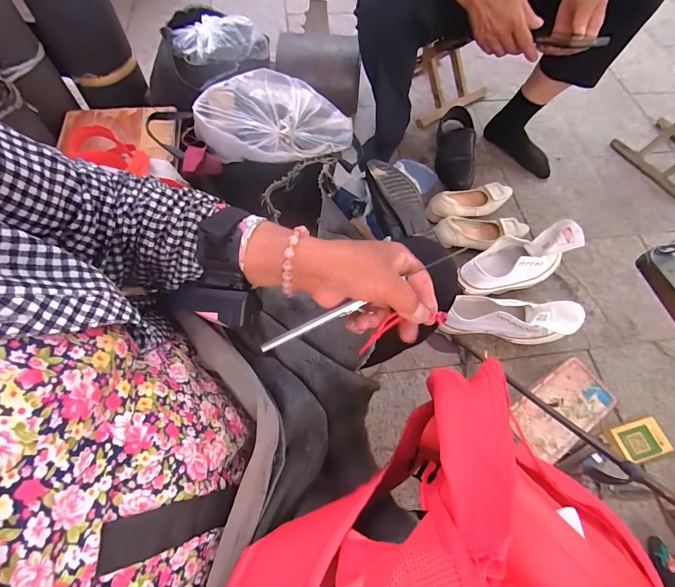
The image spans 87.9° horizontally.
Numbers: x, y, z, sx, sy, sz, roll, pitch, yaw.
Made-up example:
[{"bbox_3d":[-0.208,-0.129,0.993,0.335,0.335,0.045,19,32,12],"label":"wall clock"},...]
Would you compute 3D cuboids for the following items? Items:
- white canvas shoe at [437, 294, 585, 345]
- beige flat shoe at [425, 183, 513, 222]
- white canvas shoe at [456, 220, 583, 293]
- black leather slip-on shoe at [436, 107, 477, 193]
[{"bbox_3d":[0.359,0.050,0.757,0.265,0.101,0.092,1,62,12],"label":"white canvas shoe"},{"bbox_3d":[0.350,-0.245,0.920,0.239,0.063,0.086,-18,65,-11],"label":"beige flat shoe"},{"bbox_3d":[0.400,-0.068,0.790,0.272,0.128,0.094,-16,65,-10],"label":"white canvas shoe"},{"bbox_3d":[0.335,-0.412,0.989,0.096,0.090,0.276,2,77,-1],"label":"black leather slip-on shoe"}]

